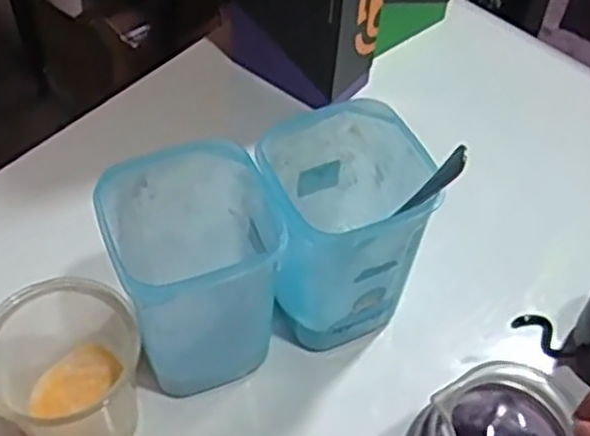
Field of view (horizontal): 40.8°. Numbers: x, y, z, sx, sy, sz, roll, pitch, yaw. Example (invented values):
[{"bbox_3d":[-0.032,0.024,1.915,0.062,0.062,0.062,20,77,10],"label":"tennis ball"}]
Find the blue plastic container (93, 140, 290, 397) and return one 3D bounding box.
[{"bbox_3d":[-0.063,0.034,0.512,0.100,0.139,0.092,-18,56,-15],"label":"blue plastic container"}]

